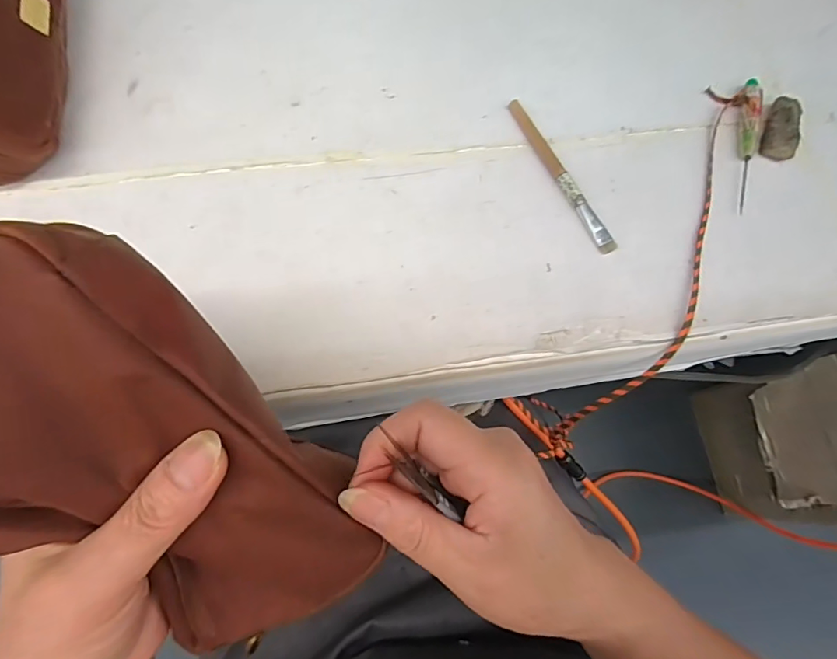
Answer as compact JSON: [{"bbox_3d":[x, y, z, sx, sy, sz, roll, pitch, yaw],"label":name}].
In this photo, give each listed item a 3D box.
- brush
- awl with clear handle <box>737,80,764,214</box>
[{"bbox_3d":[0.097,-0.108,0.341,0.012,0.007,0.130,-23,73,-10],"label":"brush"},{"bbox_3d":[0.234,-0.135,0.352,0.013,0.008,0.118,16,70,4],"label":"awl with clear handle"}]

